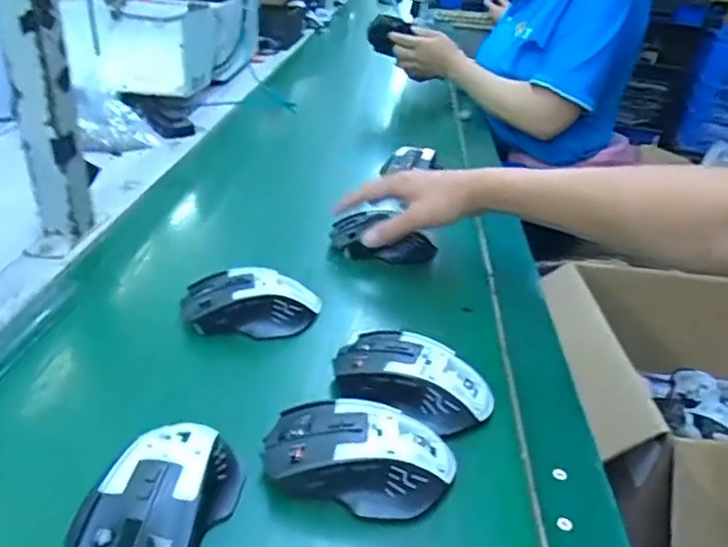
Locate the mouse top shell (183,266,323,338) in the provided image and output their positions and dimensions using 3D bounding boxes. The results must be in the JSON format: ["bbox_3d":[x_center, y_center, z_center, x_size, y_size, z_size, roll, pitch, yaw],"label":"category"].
[{"bbox_3d":[-0.096,0.023,0.506,0.115,0.038,0.063,-2,31,-12],"label":"mouse top shell"}]

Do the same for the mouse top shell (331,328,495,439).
[{"bbox_3d":[0.034,0.076,0.428,0.114,0.037,0.063,18,32,20],"label":"mouse top shell"}]

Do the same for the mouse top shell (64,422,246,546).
[{"bbox_3d":[-0.111,0.121,0.330,0.069,0.037,0.119,10,31,7],"label":"mouse top shell"}]

